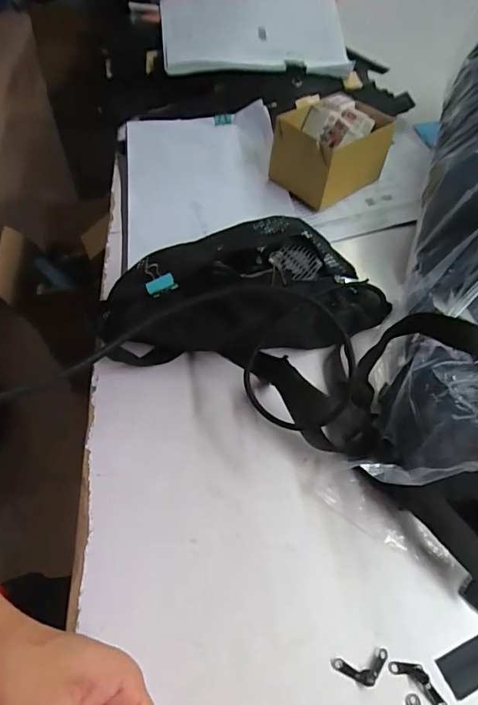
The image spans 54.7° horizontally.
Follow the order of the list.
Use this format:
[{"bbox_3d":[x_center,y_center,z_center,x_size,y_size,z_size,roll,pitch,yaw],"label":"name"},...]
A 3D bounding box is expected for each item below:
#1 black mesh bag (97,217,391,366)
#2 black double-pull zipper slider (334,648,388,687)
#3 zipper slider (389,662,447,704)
[{"bbox_3d":[0.009,-0.065,0.468,0.273,0.093,0.146,-1,53,-2],"label":"black mesh bag"},{"bbox_3d":[0.086,0.219,0.318,0.038,0.004,0.019,-6,54,-5],"label":"black double-pull zipper slider"},{"bbox_3d":[0.124,0.223,0.314,0.041,0.004,0.015,34,60,22],"label":"zipper slider"}]

